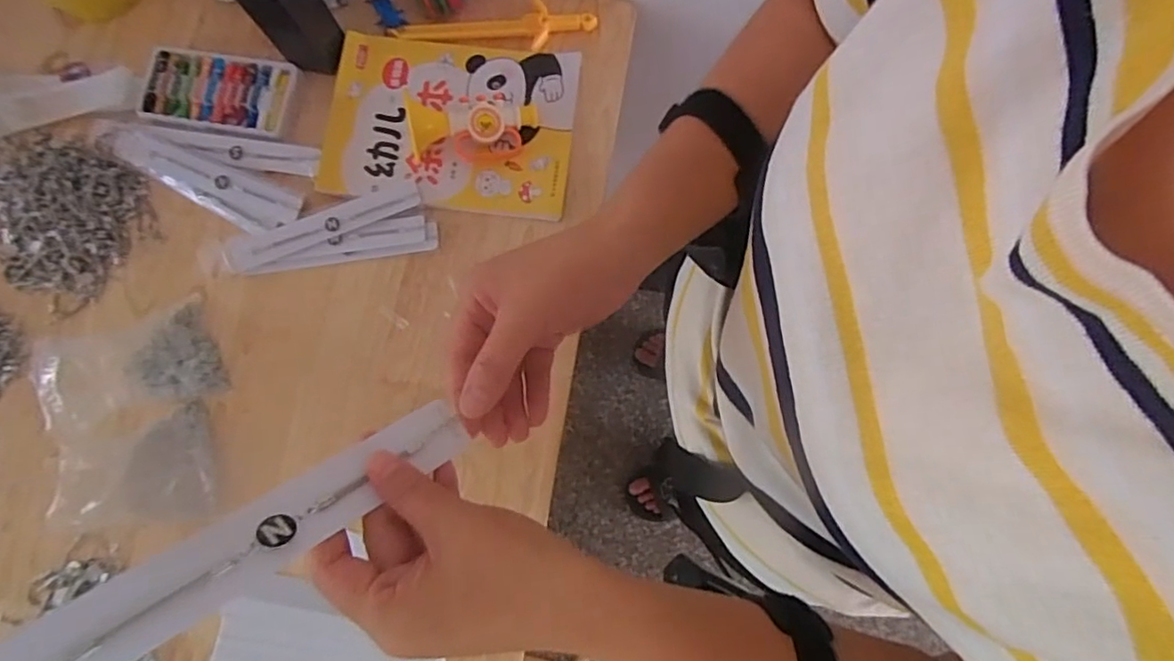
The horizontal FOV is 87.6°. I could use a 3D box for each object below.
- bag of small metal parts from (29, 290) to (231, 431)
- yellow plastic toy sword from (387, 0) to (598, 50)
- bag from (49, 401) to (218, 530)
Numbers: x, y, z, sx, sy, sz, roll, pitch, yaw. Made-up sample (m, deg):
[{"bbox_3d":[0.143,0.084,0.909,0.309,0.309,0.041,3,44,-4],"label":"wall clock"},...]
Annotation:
[{"bbox_3d":[-0.442,0.033,0.587,0.144,0.056,0.106,-25,80,-4],"label":"bag of small metal parts"},{"bbox_3d":[-0.101,-0.331,0.655,0.218,0.010,0.052,-3,79,0],"label":"yellow plastic toy sword"},{"bbox_3d":[-0.420,0.130,0.571,0.121,0.049,0.106,-12,79,-2],"label":"bag"}]

